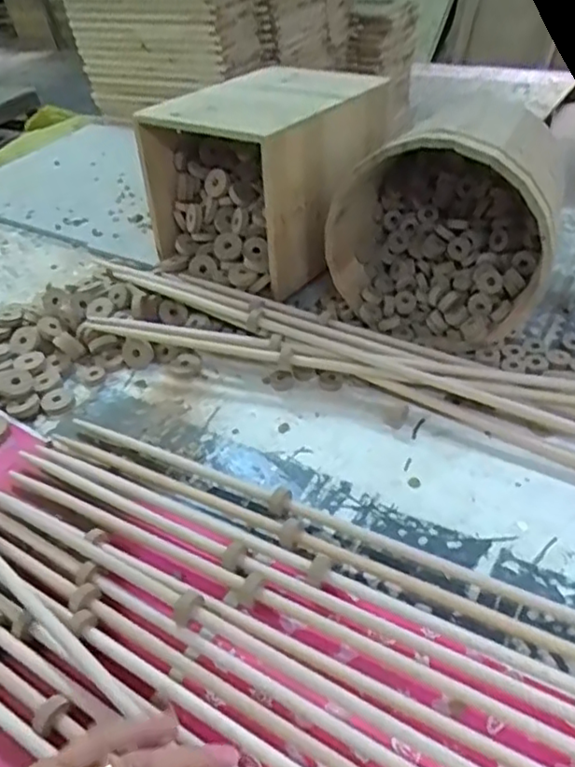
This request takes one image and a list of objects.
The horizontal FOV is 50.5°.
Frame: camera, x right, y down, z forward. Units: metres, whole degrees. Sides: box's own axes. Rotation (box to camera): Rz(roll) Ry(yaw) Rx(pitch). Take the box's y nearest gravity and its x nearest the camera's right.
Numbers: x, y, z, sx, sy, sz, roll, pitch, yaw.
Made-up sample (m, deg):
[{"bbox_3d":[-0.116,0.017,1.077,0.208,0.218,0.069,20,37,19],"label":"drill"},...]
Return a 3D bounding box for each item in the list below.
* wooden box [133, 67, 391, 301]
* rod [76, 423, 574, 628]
[{"bbox_3d":[-0.030,-0.273,0.789,0.205,0.192,0.287,20,47,28],"label":"wooden box"},{"bbox_3d":[0.097,0.135,0.490,0.682,0.013,0.019,17,46,25],"label":"rod"}]

